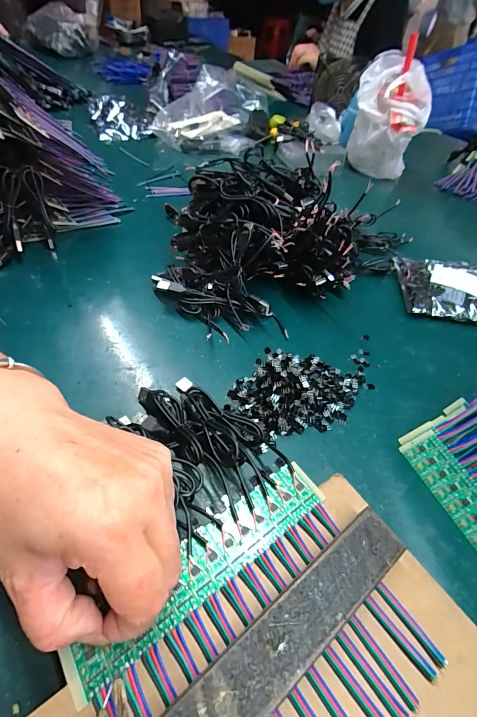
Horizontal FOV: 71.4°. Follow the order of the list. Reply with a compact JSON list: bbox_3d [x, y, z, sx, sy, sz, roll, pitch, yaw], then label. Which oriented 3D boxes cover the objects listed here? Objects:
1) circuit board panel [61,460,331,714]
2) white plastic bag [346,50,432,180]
[{"bbox_3d":[-0.016,0.117,0.195,0.161,0.004,0.036,-30,56,-29],"label":"circuit board panel"},{"bbox_3d":[0.286,-0.462,0.656,0.136,0.180,0.098,17,49,8],"label":"white plastic bag"}]

